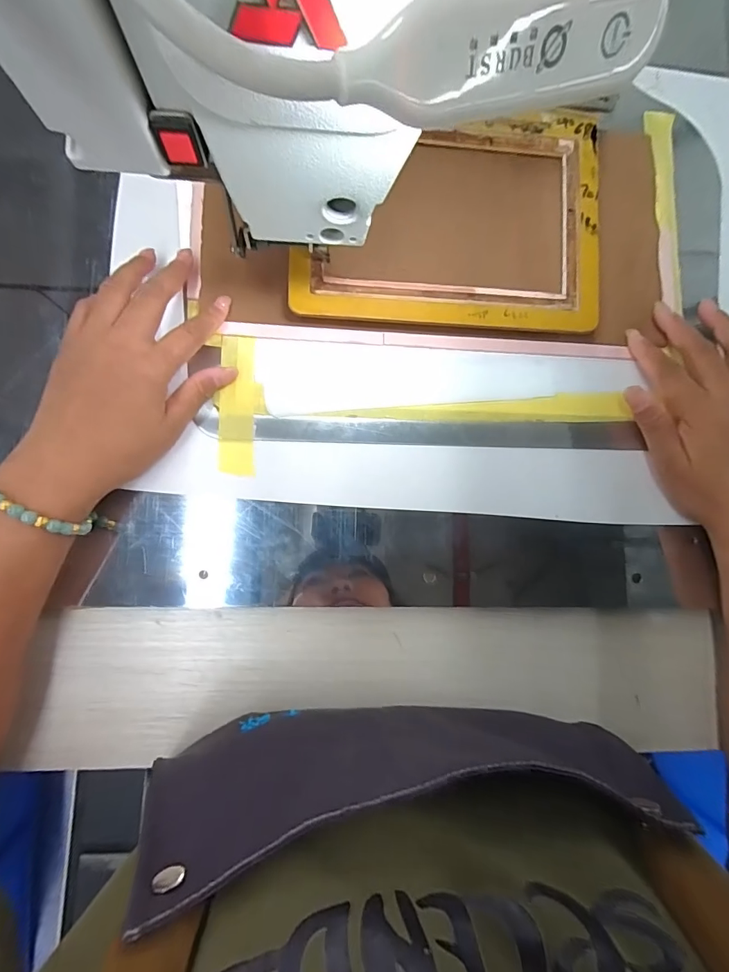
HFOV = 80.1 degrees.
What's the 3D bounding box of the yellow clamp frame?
[{"bbox_3d":[0.063,-0.198,0.321,0.229,0.008,0.162,0,87,-4],"label":"yellow clamp frame"}]

